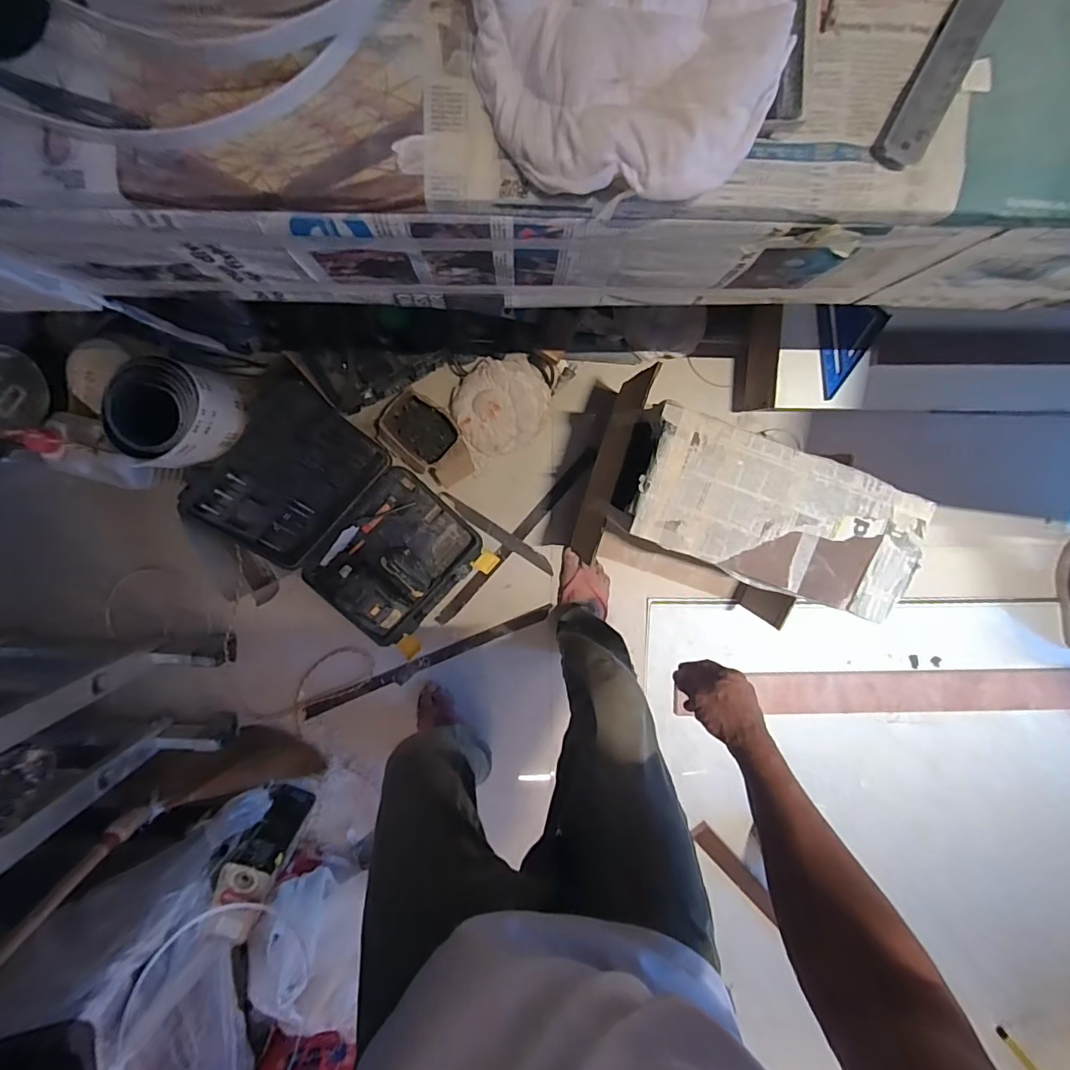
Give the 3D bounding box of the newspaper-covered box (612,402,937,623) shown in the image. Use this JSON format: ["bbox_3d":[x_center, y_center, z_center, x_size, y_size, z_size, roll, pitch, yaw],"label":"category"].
[{"bbox_3d":[0.335,-0.033,0.749,0.403,0.138,0.190,20,97,-5],"label":"newspaper-covered box"}]

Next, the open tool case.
[{"bbox_3d":[-0.397,-0.025,1.037,0.545,0.141,0.343,43,94,-7],"label":"open tool case"}]

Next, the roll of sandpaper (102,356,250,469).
[{"bbox_3d":[-0.601,-0.199,0.846,0.139,0.145,0.177,16,97,-4],"label":"roll of sandpaper"}]

